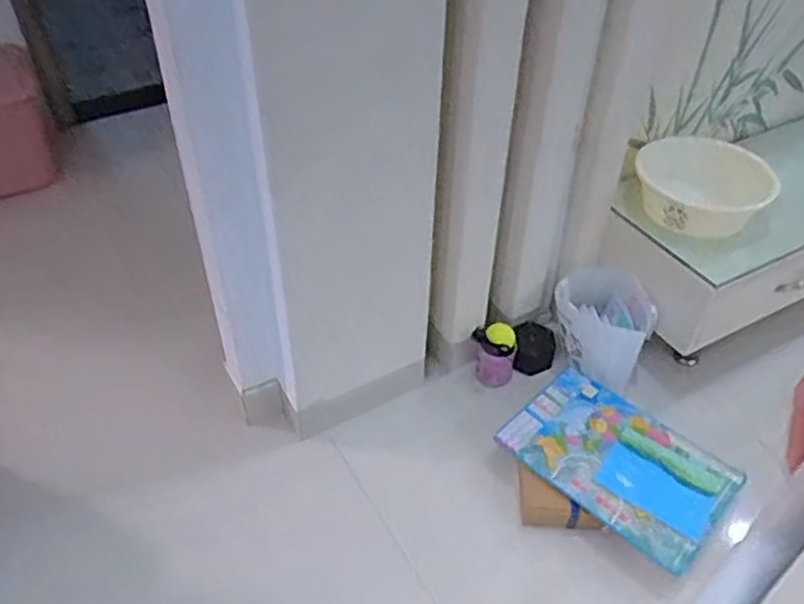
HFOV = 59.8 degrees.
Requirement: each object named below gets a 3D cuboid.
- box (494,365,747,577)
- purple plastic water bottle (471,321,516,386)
[{"bbox_3d":[0.426,0.307,1.375,0.403,0.049,0.285,34,52,30],"label":"box"},{"bbox_3d":[0.201,0.105,1.540,0.090,0.144,0.085,1,43,-1],"label":"purple plastic water bottle"}]

